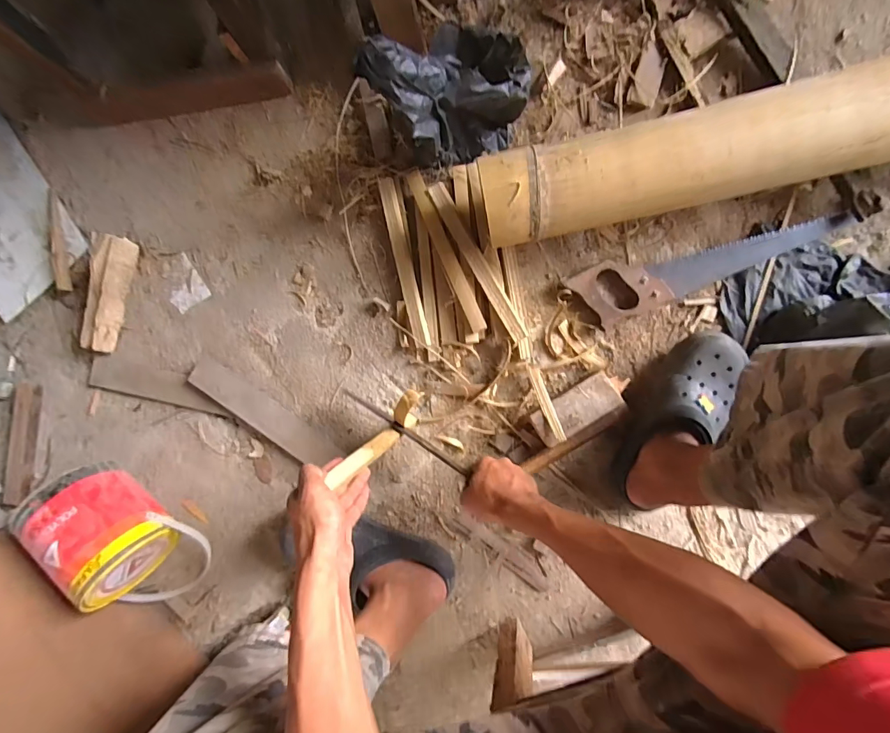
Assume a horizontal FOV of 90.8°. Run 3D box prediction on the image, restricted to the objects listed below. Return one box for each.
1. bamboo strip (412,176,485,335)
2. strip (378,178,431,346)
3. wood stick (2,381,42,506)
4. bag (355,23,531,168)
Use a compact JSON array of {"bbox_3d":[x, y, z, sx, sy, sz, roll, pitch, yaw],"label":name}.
[{"bbox_3d":[-0.001,-0.179,0.667,0.026,0.010,0.272,-23,83,7],"label":"bamboo strip"},{"bbox_3d":[-0.065,-0.167,0.691,0.025,0.006,0.270,-13,85,-2],"label":"strip"},{"bbox_3d":[-0.741,0.135,0.773,0.038,0.026,0.204,-2,85,9],"label":"wood stick"},{"bbox_3d":[0.007,-0.374,0.584,0.200,0.214,0.127,-29,82,6],"label":"bag"}]

